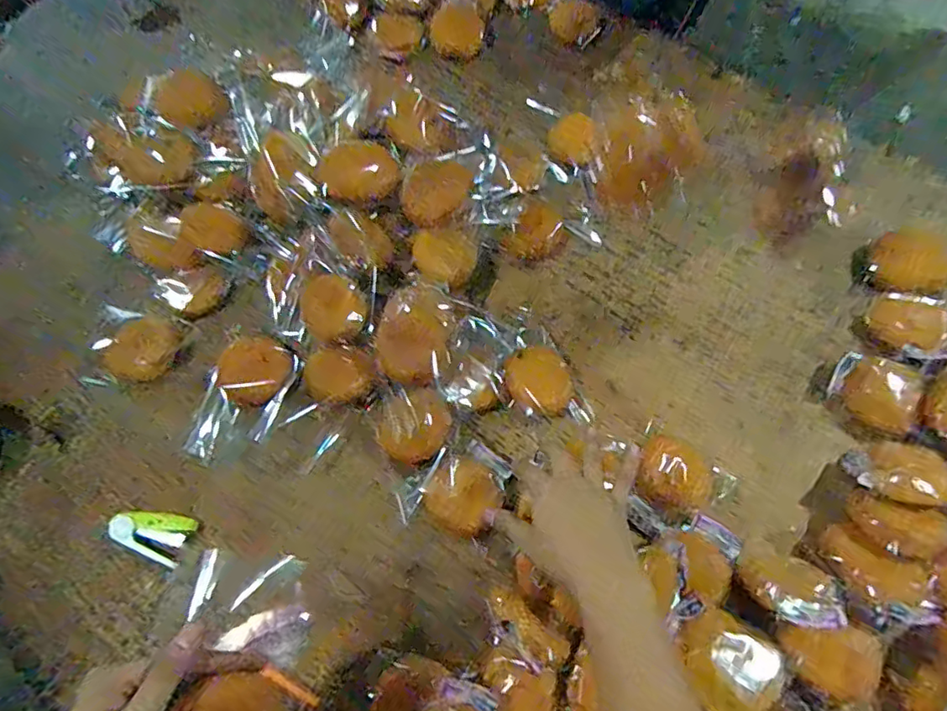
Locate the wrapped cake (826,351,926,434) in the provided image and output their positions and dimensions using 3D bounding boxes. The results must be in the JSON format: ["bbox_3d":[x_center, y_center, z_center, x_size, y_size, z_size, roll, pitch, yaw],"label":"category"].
[{"bbox_3d":[0.462,0.036,0.650,0.089,0.032,0.089,-1,65,2],"label":"wrapped cake"}]

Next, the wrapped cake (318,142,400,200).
[{"bbox_3d":[-0.144,-0.231,0.714,0.093,0.028,0.077,-21,66,-7],"label":"wrapped cake"}]

